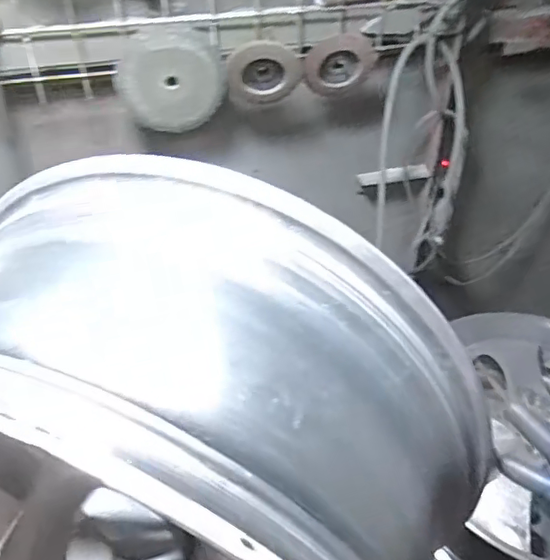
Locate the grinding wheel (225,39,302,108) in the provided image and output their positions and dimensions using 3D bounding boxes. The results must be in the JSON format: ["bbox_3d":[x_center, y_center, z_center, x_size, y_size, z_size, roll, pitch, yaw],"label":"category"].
[{"bbox_3d":[-0.014,-0.256,0.693,0.090,0.078,0.019,-7,37,-6],"label":"grinding wheel"}]

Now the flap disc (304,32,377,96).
[{"bbox_3d":[0.083,-0.274,0.714,0.094,0.074,0.020,-11,38,-11],"label":"flap disc"}]

